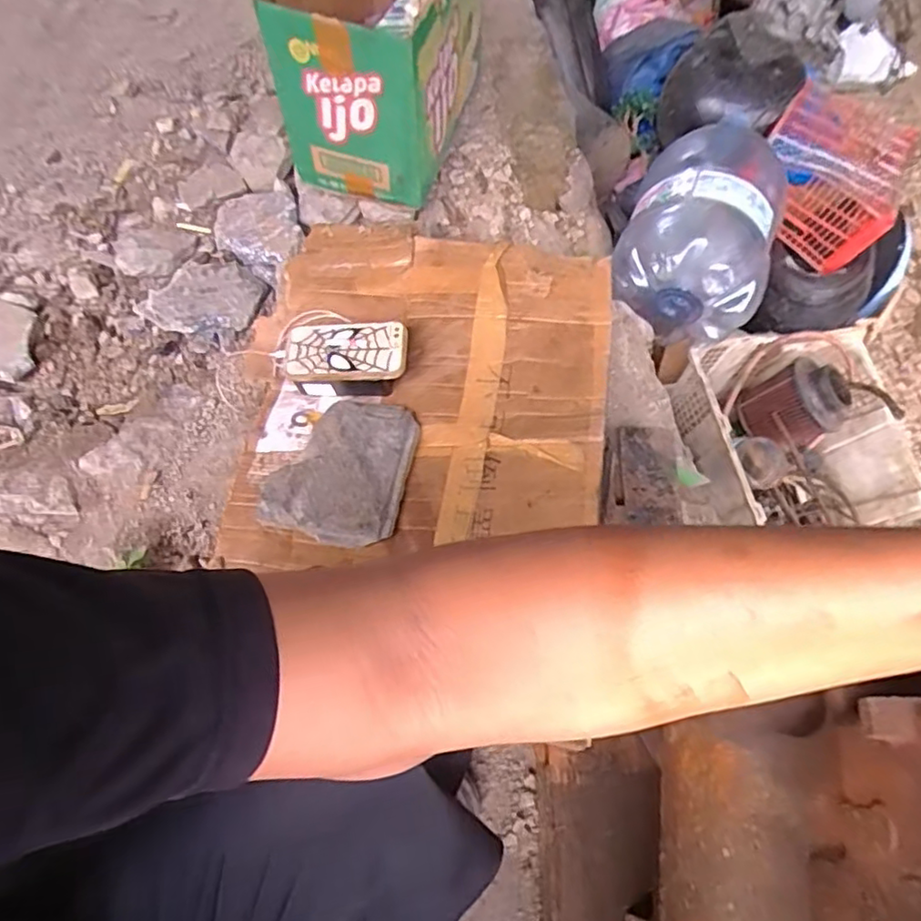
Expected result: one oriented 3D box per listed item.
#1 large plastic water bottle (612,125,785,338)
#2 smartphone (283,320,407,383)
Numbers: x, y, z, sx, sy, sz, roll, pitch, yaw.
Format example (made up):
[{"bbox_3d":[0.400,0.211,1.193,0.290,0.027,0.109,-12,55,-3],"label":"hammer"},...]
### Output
[{"bbox_3d":[0.415,-0.383,1.077,0.243,0.241,0.330,22,65,11],"label":"large plastic water bottle"},{"bbox_3d":[-0.155,-0.145,0.820,0.162,0.018,0.084,0,71,2],"label":"smartphone"}]

